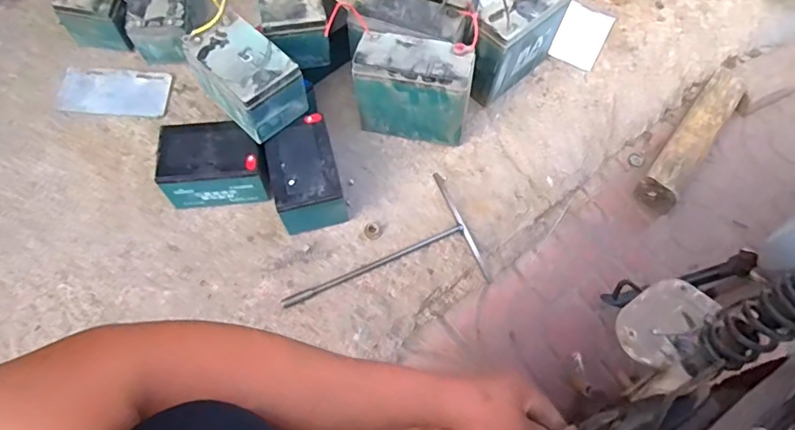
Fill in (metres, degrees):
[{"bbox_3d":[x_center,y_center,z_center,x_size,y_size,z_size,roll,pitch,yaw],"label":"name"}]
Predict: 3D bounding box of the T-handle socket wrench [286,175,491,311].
[{"bbox_3d":[-0.030,0.065,0.793,0.302,0.013,0.175,-22,62,-12],"label":"T-handle socket wrench"}]

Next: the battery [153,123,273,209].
[{"bbox_3d":[-0.278,-0.078,0.811,0.157,0.101,0.099,-6,60,-3],"label":"battery"}]

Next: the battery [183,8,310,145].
[{"bbox_3d":[-0.222,-0.198,0.767,0.149,0.102,0.104,39,67,20],"label":"battery"}]

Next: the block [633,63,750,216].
[{"bbox_3d":[0.532,-0.141,0.936,0.069,0.075,0.341,35,66,19],"label":"block"}]

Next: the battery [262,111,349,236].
[{"bbox_3d":[-0.146,-0.059,0.813,0.105,0.106,0.149,-15,61,-8],"label":"battery"}]

